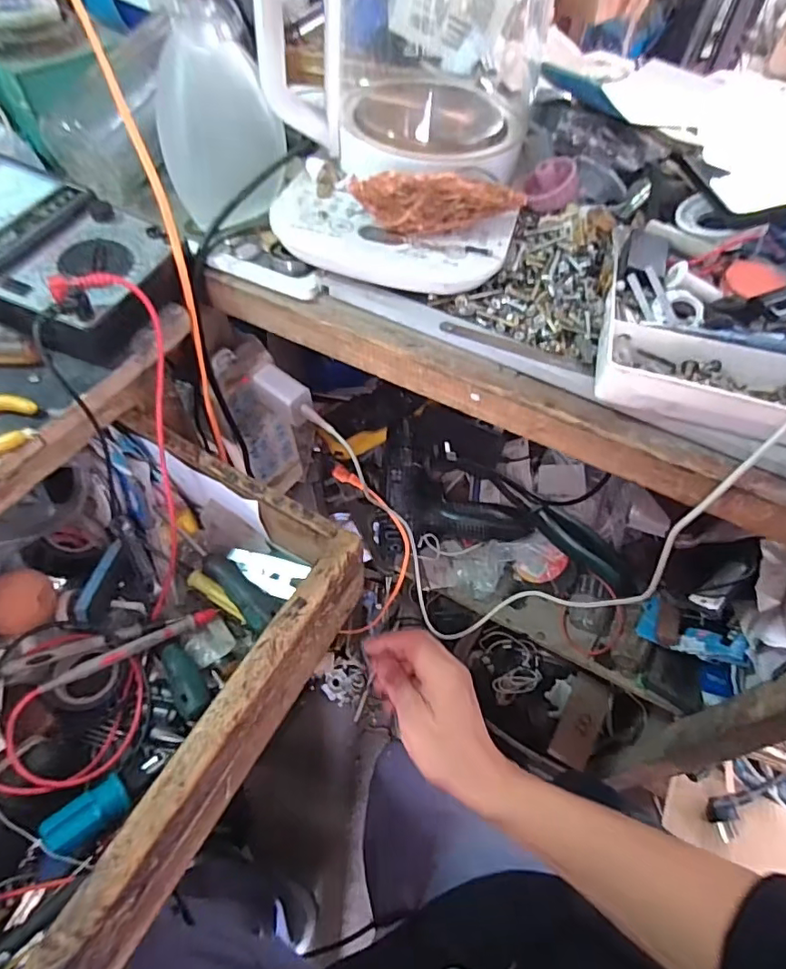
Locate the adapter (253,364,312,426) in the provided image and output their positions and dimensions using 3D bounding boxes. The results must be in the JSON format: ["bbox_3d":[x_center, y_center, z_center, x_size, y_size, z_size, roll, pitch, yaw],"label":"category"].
[{"bbox_3d":[-0.107,-0.085,0.522,0.055,0.035,0.032,32,61,17],"label":"adapter"}]

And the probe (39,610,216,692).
[{"bbox_3d":[-0.194,0.121,0.411,0.127,0.016,0.016,-19,56,-43],"label":"probe"}]

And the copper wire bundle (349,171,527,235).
[{"bbox_3d":[0.030,-0.189,0.363,0.111,0.033,0.025,-6,58,-6],"label":"copper wire bundle"}]

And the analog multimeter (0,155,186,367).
[{"bbox_3d":[-0.242,-0.157,0.378,0.166,0.052,0.114,24,59,13],"label":"analog multimeter"}]

